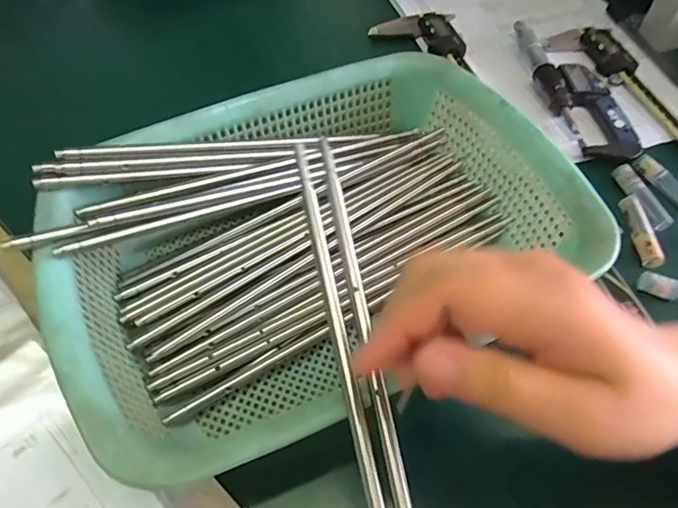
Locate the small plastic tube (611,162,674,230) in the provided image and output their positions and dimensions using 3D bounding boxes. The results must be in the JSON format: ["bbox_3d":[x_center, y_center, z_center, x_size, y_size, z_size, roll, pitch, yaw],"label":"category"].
[{"bbox_3d":[0.229,-0.044,0.375,0.011,0.012,0.061,-9,57,-10],"label":"small plastic tube"}]

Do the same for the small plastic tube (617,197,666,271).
[{"bbox_3d":[0.219,-0.017,0.358,0.013,0.013,0.061,1,56,-3],"label":"small plastic tube"}]

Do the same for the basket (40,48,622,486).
[{"bbox_3d":[-0.012,-0.011,0.314,0.289,0.084,0.209,-24,61,-18],"label":"basket"}]

